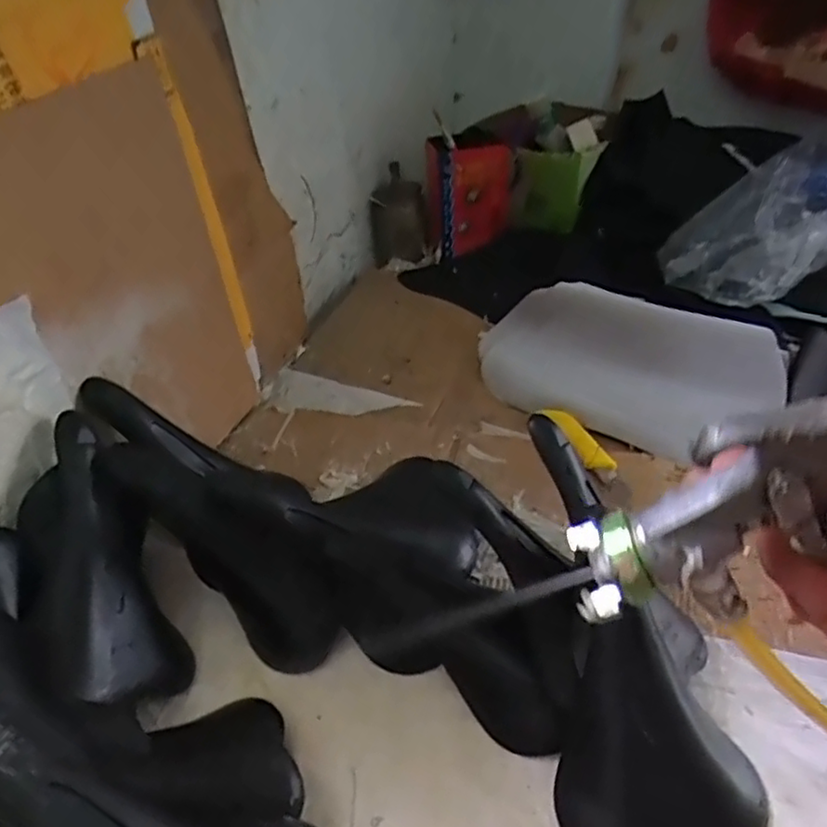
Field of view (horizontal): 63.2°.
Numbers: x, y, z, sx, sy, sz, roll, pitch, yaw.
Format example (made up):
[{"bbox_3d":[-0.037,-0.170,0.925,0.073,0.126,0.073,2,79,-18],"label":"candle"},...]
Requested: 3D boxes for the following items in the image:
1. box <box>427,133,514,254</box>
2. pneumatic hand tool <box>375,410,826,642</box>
[{"bbox_3d":[0.094,-0.365,1.138,0.139,0.194,0.049,3,44,0],"label":"box"},{"bbox_3d":[0.084,0.047,0.233,0.224,0.081,0.029,-28,34,27],"label":"pneumatic hand tool"}]

